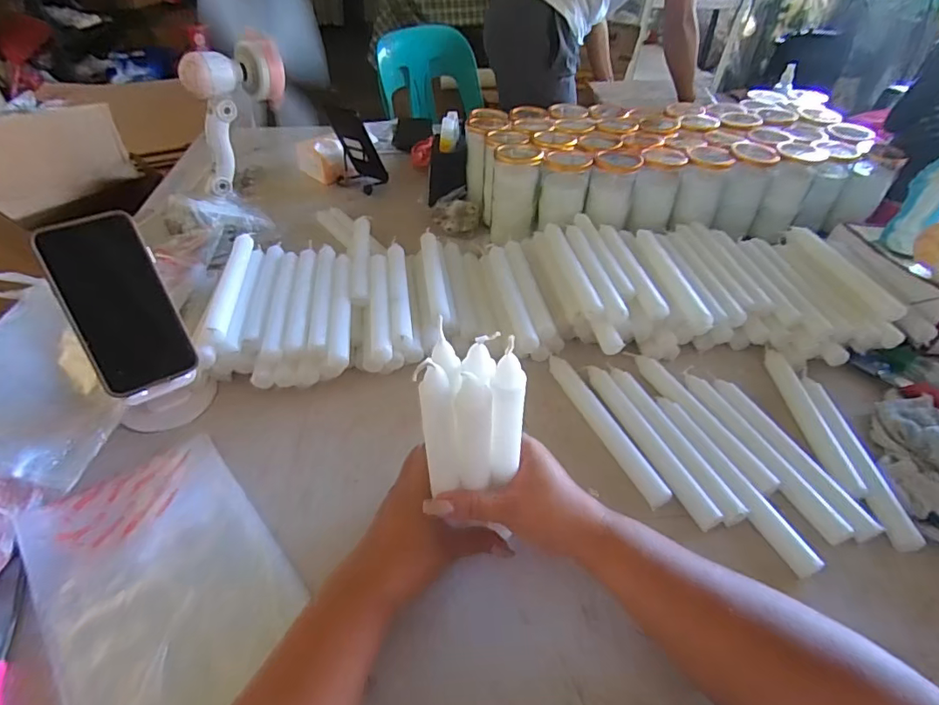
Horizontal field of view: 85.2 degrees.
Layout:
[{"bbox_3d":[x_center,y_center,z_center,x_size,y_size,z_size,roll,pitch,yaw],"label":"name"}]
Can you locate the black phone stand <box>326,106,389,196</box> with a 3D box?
[{"bbox_3d":[-0.208,-0.342,0.879,0.082,0.149,0.058,13,68,13],"label":"black phone stand"}]

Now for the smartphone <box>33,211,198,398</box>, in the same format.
[{"bbox_3d":[-0.316,-0.045,0.461,0.078,0.158,0.014,-26,6,-28],"label":"smartphone"}]

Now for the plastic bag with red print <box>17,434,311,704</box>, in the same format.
[{"bbox_3d":[-0.234,0.174,0.392,0.151,0.012,0.240,-30,51,-30],"label":"plastic bag with red print"}]

